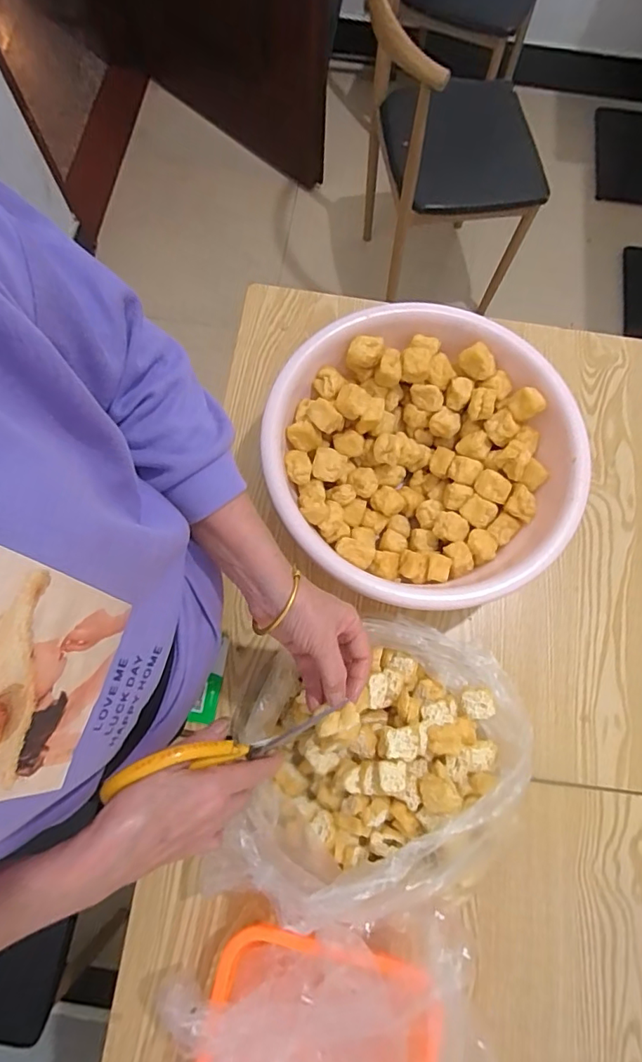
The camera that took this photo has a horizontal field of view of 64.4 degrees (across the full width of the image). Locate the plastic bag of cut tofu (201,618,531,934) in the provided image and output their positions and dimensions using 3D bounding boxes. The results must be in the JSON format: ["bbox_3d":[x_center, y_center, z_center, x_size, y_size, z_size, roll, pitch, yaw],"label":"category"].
[{"bbox_3d":[0.063,0.220,0.507,0.270,0.151,0.254,10,74,1],"label":"plastic bag of cut tofu"}]

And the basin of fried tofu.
[{"bbox_3d":[0.119,-0.081,0.585,0.301,0.112,0.325,0,74,-2],"label":"basin of fried tofu"}]

